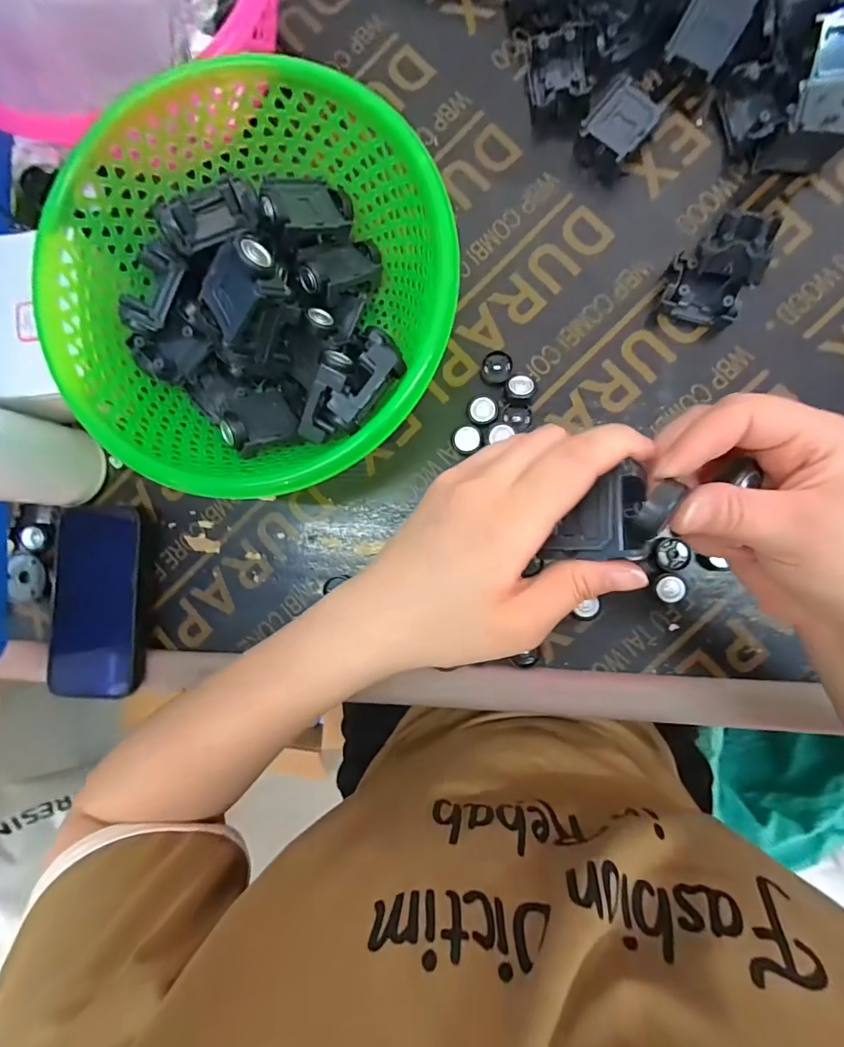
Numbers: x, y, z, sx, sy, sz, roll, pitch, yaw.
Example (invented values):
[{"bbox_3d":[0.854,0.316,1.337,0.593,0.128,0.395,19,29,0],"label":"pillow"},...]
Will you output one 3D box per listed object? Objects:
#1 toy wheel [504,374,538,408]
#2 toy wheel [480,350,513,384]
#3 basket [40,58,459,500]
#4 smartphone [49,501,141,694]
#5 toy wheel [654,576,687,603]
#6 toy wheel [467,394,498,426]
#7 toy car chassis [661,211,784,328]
[{"bbox_3d":[0.073,-0.100,0.344,0.023,0.012,0.025,0,88,6],"label":"toy wheel"},{"bbox_3d":[0.057,-0.119,0.350,0.023,0.008,0.023,0,88,6],"label":"toy wheel"},{"bbox_3d":[-0.110,-0.153,0.318,0.244,0.108,0.230,0,88,6],"label":"basket"},{"bbox_3d":[-0.260,0.060,0.367,0.073,0.012,0.148,-1,81,2],"label":"smartphone"},{"bbox_3d":[0.179,0.047,0.331,0.021,0.010,0.019,-5,88,6],"label":"toy wheel"},{"bbox_3d":[0.046,-0.085,0.348,0.022,0.012,0.022,0,88,6],"label":"toy wheel"},{"bbox_3d":[0.207,-0.179,0.319,0.055,0.043,0.073,33,92,6],"label":"toy car chassis"}]

